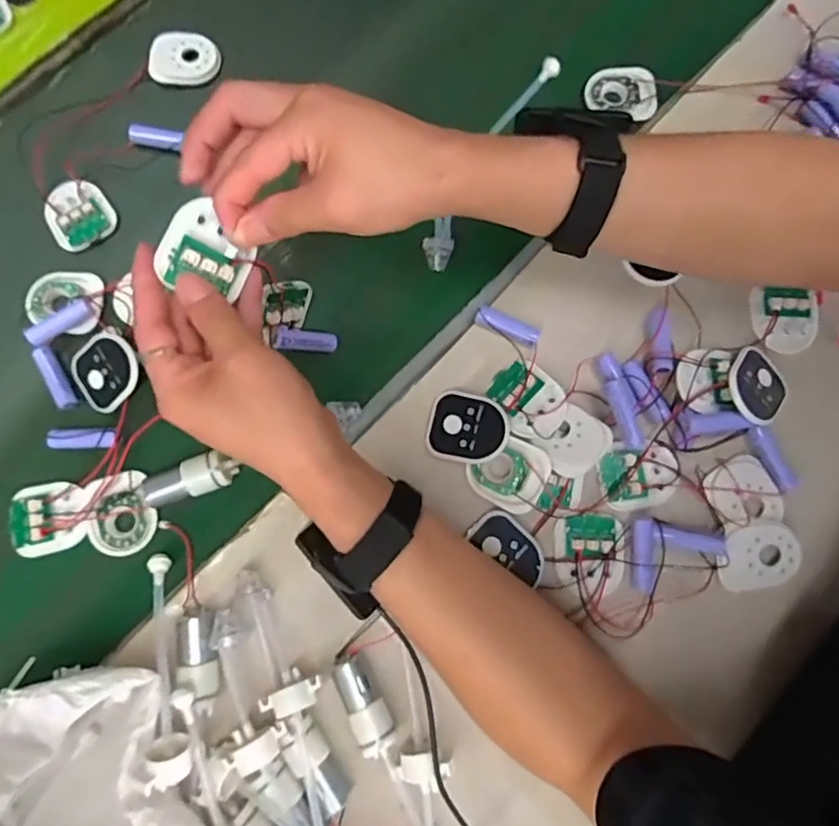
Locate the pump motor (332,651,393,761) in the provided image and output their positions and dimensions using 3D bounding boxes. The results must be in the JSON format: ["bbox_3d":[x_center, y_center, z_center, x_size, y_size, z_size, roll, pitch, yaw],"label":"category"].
[{"bbox_3d":[-0.036,0.188,0.377,0.023,0.019,0.062,-26,82,-6],"label":"pump motor"}]

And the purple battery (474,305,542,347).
[{"bbox_3d":[0.065,-0.064,0.430,0.049,0.013,0.016,19,80,2],"label":"purple battery"}]

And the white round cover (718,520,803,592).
[{"bbox_3d":[0.232,0.097,0.397,0.058,0.012,0.043,-16,89,-2],"label":"white round cover"}]

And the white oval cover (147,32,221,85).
[{"bbox_3d":[-0.201,-0.302,0.495,0.058,0.009,0.045,1,80,-2],"label":"white oval cover"}]

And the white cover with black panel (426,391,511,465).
[{"bbox_3d":[0.035,0.011,0.417,0.056,0.014,0.048,14,80,1],"label":"white cover with black panel"}]

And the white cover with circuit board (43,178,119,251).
[{"bbox_3d":[-0.276,-0.161,0.470,0.051,0.010,0.057,-35,83,-7],"label":"white cover with circuit board"}]

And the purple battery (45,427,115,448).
[{"bbox_3d":[-0.246,0.019,0.425,0.047,0.014,0.014,1,80,-1],"label":"purple battery"}]

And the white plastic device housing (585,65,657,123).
[{"bbox_3d":[0.170,-0.269,0.486,0.058,0.013,0.043,20,89,4],"label":"white plastic device housing"}]

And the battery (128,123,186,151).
[{"bbox_3d":[-0.218,-0.227,0.480,0.043,0.011,0.013,7,80,0],"label":"battery"}]

